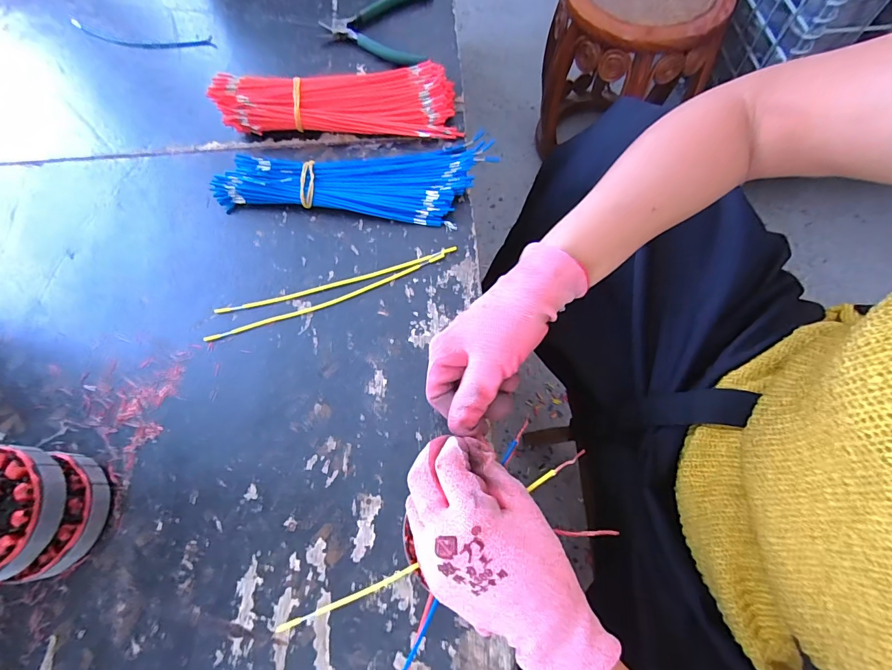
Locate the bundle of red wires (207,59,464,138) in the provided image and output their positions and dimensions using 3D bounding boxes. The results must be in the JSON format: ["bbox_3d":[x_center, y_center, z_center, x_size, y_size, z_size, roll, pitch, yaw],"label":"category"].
[{"bbox_3d":[-0.115,-0.250,0.451,0.252,0.041,0.084,-3,69,1],"label":"bundle of red wires"}]

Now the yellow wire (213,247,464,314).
[{"bbox_3d":[-0.102,-0.050,0.394,0.229,0.007,0.010,-15,69,-4],"label":"yellow wire"}]

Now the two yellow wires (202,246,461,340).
[{"bbox_3d":[-0.105,-0.039,0.392,0.232,0.004,0.030,-15,72,-2],"label":"two yellow wires"}]

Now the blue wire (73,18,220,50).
[{"bbox_3d":[-0.389,-0.379,0.538,0.204,0.009,0.029,11,70,6],"label":"blue wire"}]

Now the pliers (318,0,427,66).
[{"bbox_3d":[-0.088,-0.376,0.510,0.132,0.018,0.128,1,69,2],"label":"pliers"}]

